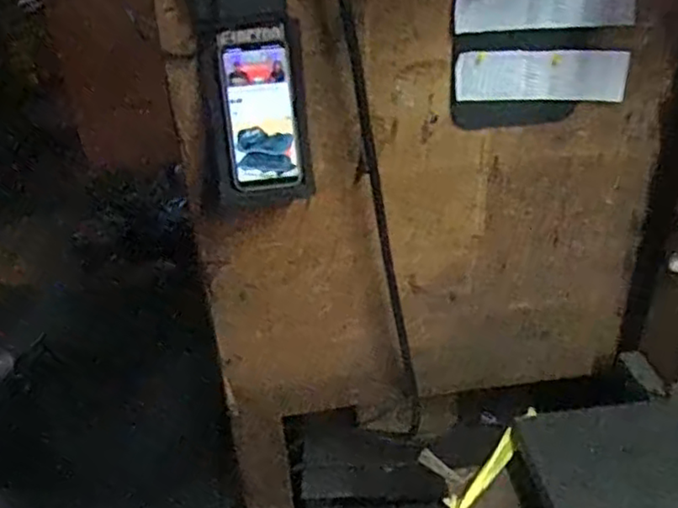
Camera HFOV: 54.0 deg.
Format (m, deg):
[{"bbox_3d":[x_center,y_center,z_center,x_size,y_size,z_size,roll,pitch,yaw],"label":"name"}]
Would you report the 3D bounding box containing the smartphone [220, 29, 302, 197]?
[{"bbox_3d":[-0.091,-0.169,0.777,0.076,0.182,0.009,-8,8,-11],"label":"smartphone"}]

